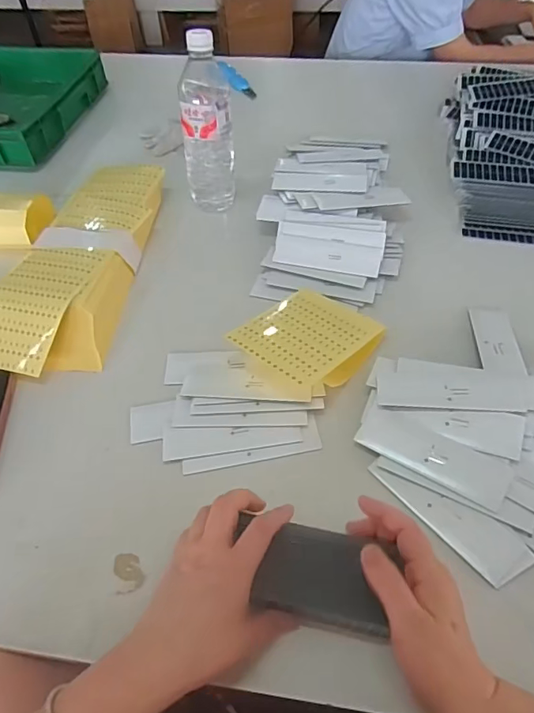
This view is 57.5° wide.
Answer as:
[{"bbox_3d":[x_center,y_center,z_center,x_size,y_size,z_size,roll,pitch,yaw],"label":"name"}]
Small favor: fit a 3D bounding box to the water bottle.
[{"bbox_3d":[-0.083,-0.312,0.674,0.071,0.211,0.070,2,53,6],"label":"water bottle"}]

